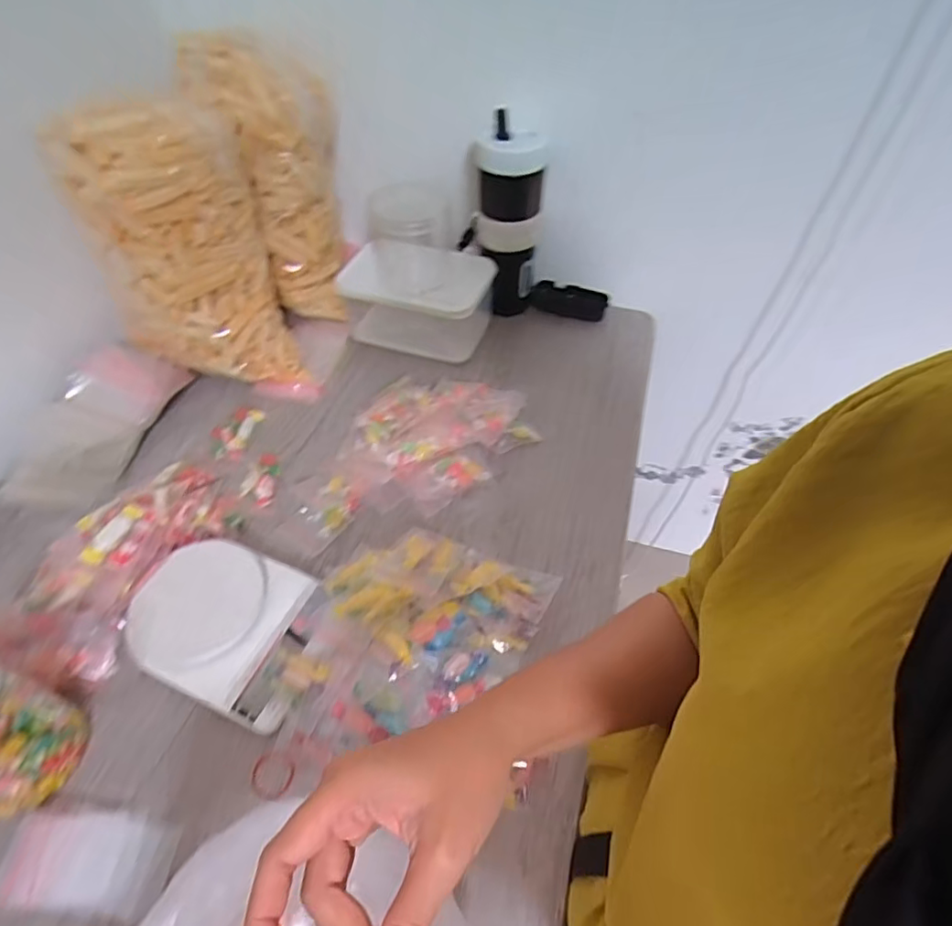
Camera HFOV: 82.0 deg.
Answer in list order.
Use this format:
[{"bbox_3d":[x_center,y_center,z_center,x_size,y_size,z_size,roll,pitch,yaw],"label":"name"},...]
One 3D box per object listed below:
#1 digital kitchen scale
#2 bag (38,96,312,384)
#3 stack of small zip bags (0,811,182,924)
[{"bbox_3d":[-0.218,0.140,0.489,0.167,0.033,0.129,18,53,14],"label":"digital kitchen scale"},{"bbox_3d":[-0.320,-0.223,0.604,0.177,0.275,0.103,-10,52,-8],"label":"bag"},{"bbox_3d":[-0.277,0.283,0.391,0.112,0.013,0.057,5,51,4],"label":"stack of small zip bags"}]

